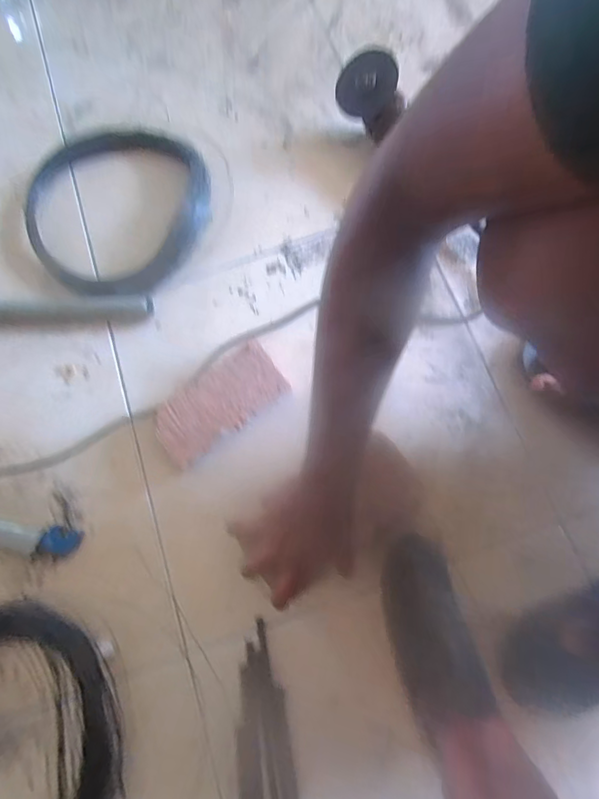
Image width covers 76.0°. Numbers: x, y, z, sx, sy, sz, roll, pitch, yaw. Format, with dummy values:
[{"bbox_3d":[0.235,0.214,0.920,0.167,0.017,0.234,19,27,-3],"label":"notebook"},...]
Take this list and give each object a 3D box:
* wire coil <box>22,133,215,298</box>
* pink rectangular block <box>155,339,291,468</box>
[{"bbox_3d":[-0.279,-0.296,0.588,0.258,0.048,0.283,-1,77,2],"label":"wire coil"},{"bbox_3d":[-0.109,0.006,0.519,0.178,0.043,0.090,-37,78,-6],"label":"pink rectangular block"}]

